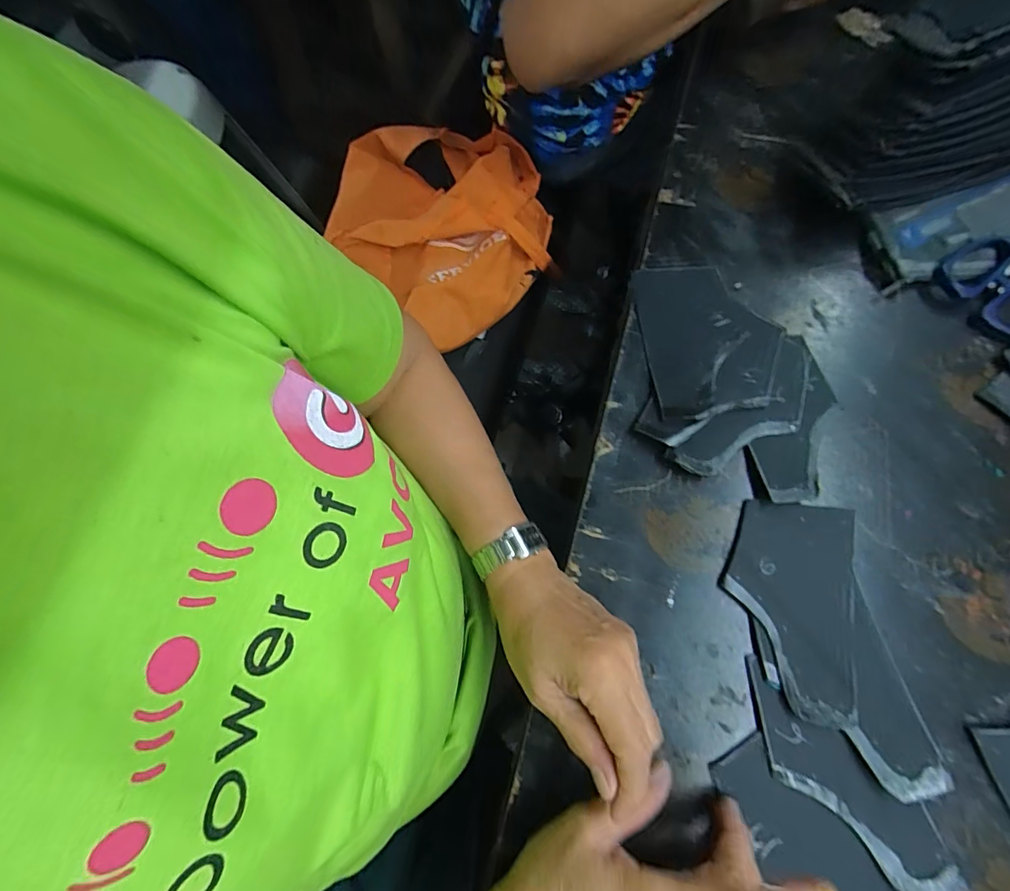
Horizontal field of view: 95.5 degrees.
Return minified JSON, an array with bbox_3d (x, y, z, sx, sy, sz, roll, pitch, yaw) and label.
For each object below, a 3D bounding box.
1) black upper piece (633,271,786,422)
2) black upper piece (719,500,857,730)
[{"bbox_3d":[0.167,-0.091,0.378,0.101,0.014,0.140,-7,72,6],"label":"black upper piece"},{"bbox_3d":[0.193,0.104,0.312,0.079,0.008,0.136,12,71,10],"label":"black upper piece"}]

